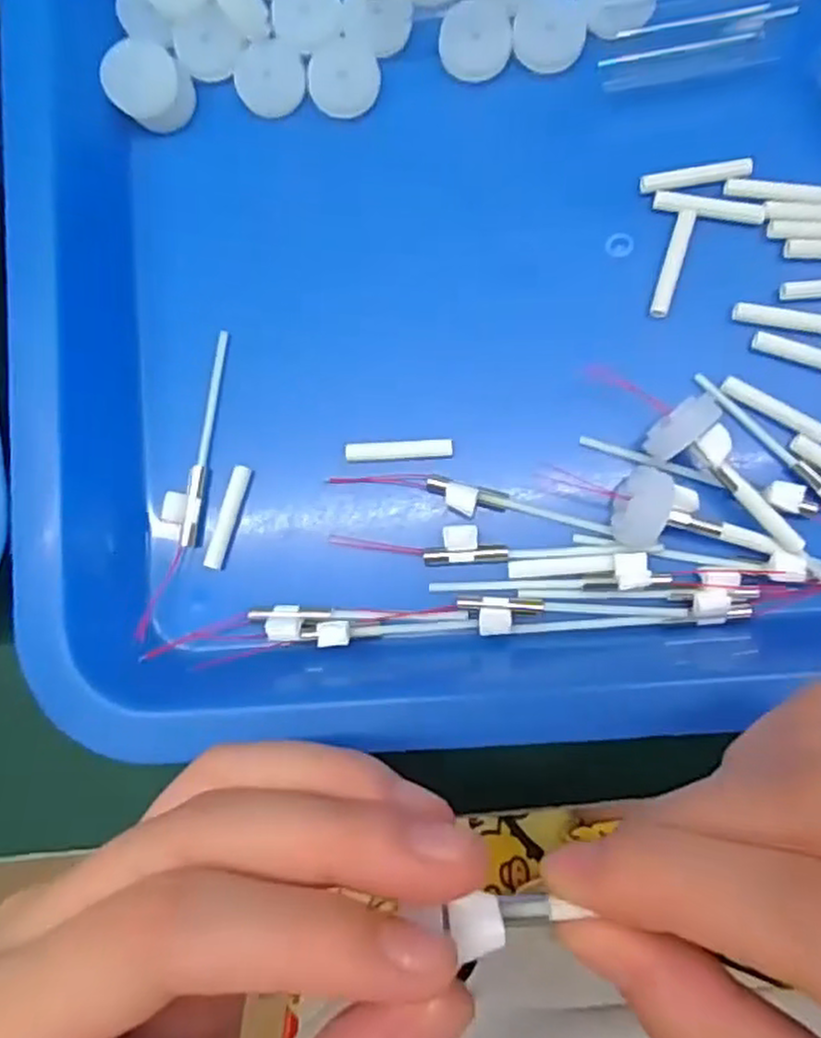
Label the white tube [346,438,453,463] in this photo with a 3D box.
[{"bbox_3d":[-0.003,-0.020,0.211,0.030,0.007,0.006,-2,86,4],"label":"white tube"}]

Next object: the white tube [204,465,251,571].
[{"bbox_3d":[-0.052,-0.001,0.212,0.005,0.005,0.030,15,87,5],"label":"white tube"}]

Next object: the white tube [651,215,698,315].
[{"bbox_3d":[0.073,-0.071,0.207,0.005,0.004,0.031,17,87,5],"label":"white tube"}]

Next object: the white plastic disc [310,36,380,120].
[{"bbox_3d":[-0.020,-0.131,0.220,0.020,0.004,0.021,0,91,7],"label":"white plastic disc"}]

